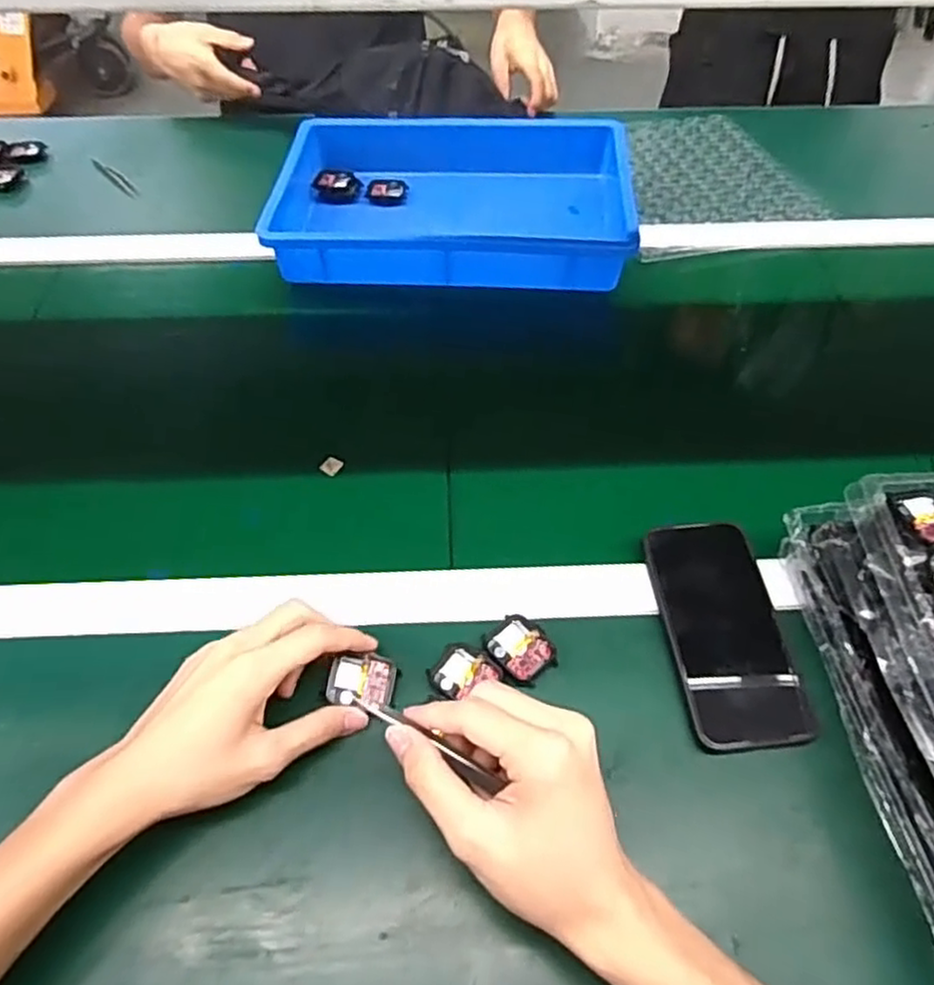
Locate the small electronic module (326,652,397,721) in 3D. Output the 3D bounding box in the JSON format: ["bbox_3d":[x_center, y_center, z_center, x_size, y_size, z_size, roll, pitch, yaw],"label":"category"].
[{"bbox_3d":[-0.069,0.125,0.460,0.040,0.013,0.038,7,53,5],"label":"small electronic module"}]

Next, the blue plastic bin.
[{"bbox_3d":[-0.016,-0.325,0.773,0.365,0.062,0.259,3,53,2],"label":"blue plastic bin"}]

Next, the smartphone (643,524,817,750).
[{"bbox_3d":[0.175,0.091,0.474,0.074,0.015,0.158,-5,53,-4],"label":"smartphone"}]

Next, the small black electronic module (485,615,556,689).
[{"bbox_3d":[0.037,0.106,0.478,0.038,0.004,0.046,-36,61,-24],"label":"small black electronic module"}]

